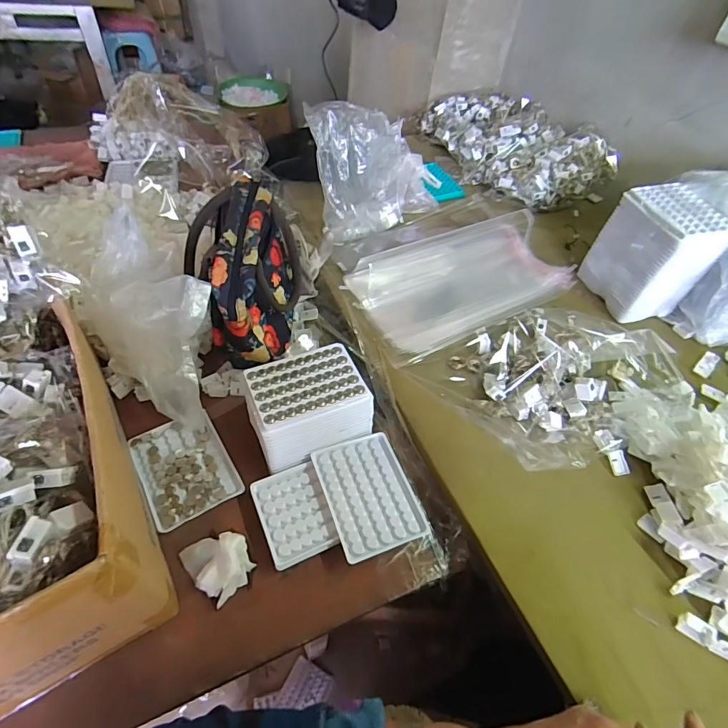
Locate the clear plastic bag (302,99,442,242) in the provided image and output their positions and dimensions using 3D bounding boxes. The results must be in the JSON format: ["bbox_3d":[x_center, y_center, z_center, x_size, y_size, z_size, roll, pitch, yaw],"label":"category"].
[{"bbox_3d":[0.025,-0.334,0.736,0.238,0.169,0.122,-22,55,-23],"label":"clear plastic bag"}]

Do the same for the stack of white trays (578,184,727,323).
[{"bbox_3d":[0.429,-0.164,0.643,0.093,0.155,0.131,-10,51,-15],"label":"stack of white trays"}]

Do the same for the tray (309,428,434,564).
[{"bbox_3d":[0.005,0.140,0.474,0.094,0.008,0.130,-14,52,-18],"label":"tray"}]

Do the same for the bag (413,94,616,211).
[{"bbox_3d":[0.316,-0.491,0.935,0.239,0.094,0.415,-16,53,-19],"label":"bag"}]

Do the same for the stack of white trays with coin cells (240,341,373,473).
[{"bbox_3d":[-0.067,0.047,0.501,0.131,0.063,0.099,-17,54,-20],"label":"stack of white trays with coin cells"}]

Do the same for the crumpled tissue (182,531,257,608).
[{"bbox_3d":[-0.141,0.190,0.414,0.065,0.028,0.053,38,56,24],"label":"crumpled tissue"}]

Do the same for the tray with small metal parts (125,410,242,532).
[{"bbox_3d":[-0.206,0.115,0.490,0.093,0.011,0.127,-24,56,-24],"label":"tray with small metal parts"}]

